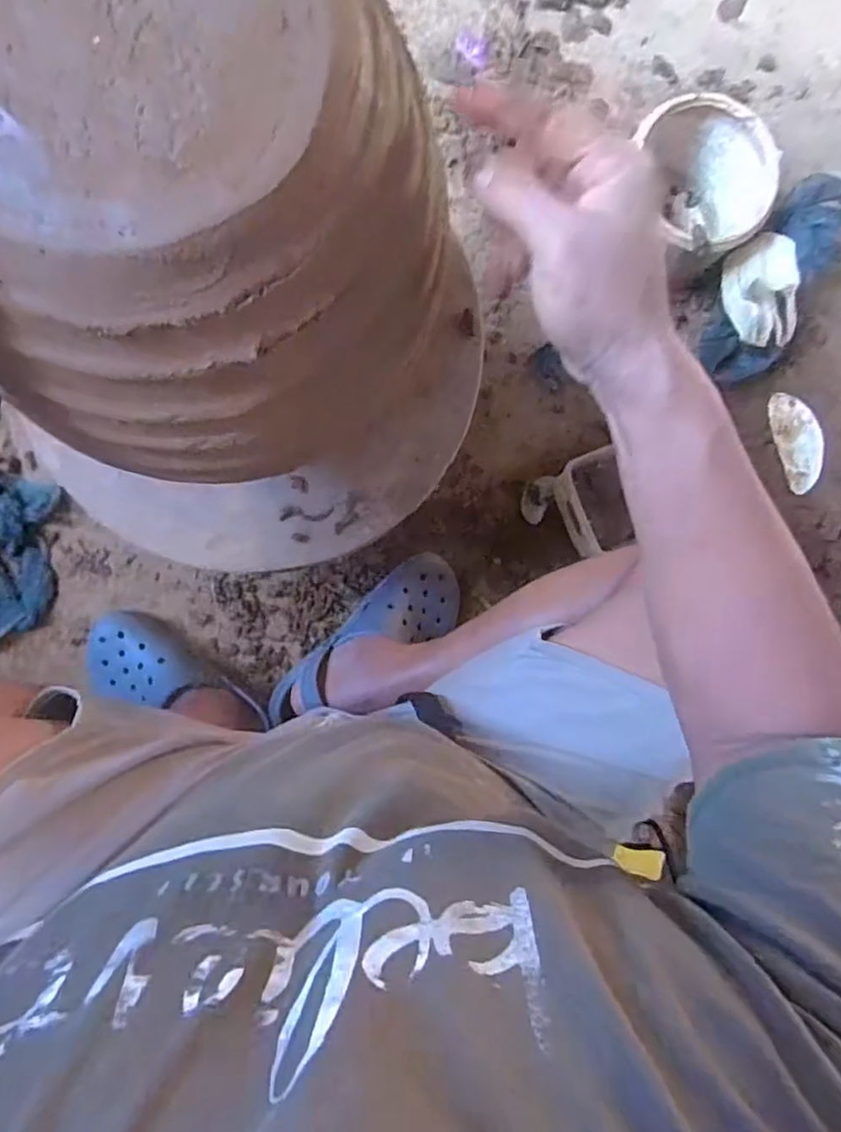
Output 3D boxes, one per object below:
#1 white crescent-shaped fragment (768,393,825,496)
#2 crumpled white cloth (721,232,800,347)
[{"bbox_3d":[0.529,-0.174,0.865,0.062,0.025,0.139,-14,90,-4],"label":"white crescent-shaped fragment"},{"bbox_3d":[0.428,-0.355,0.775,0.090,0.054,0.144,-3,89,-4],"label":"crumpled white cloth"}]

